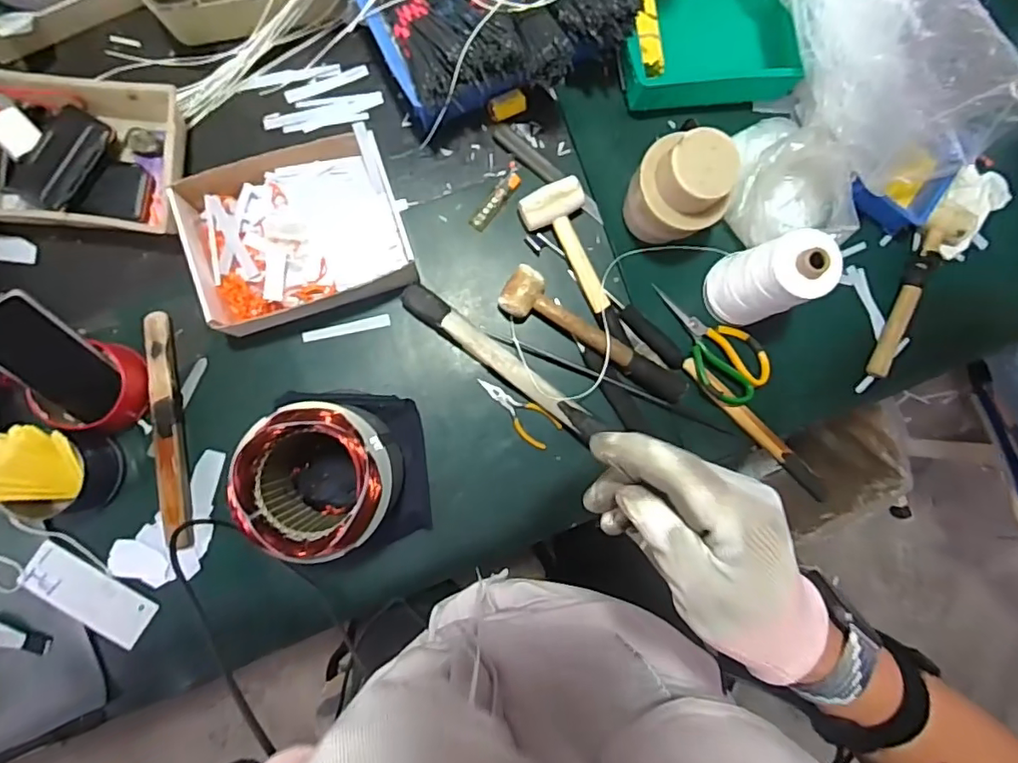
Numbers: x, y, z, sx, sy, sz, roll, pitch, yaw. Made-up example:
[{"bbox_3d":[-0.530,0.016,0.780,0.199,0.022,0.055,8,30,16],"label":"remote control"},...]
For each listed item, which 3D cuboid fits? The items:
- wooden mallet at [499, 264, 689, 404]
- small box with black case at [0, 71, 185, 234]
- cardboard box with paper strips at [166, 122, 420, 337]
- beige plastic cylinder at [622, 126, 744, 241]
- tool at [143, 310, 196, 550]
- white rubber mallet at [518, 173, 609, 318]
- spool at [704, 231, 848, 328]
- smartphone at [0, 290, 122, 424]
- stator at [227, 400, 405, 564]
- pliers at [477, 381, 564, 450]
[{"bbox_3d":[0.111,-0.057,0.713,0.258,0.037,0.057,30,85,-3],"label":"wooden mallet"},{"bbox_3d":[-0.506,-0.265,0.666,0.250,0.062,0.171,5,87,-5],"label":"small box with black case"},{"bbox_3d":[-0.250,-0.176,0.678,0.239,0.077,0.190,-15,89,-5],"label":"cardboard box with paper strips"},{"bbox_3d":[0.199,-0.225,0.673,0.112,0.160,0.092,44,85,-2],"label":"beige plastic cylinder"},{"bbox_3d":[-0.406,0.057,0.671,0.029,0.024,0.275,-7,86,-5],"label":"tool"},{"bbox_3d":[0.079,-0.167,0.716,0.079,0.046,0.170,-23,90,-6],"label":"white rubber mallet"},{"bbox_3d":[0.306,-0.124,0.669,0.071,0.164,0.091,-16,89,-5],"label":"spool"},{"bbox_3d":[-0.493,-0.021,0.607,0.077,0.013,0.151,-36,132,-5],"label":"smartphone"},{"bbox_3d":[-0.194,0.102,0.609,0.147,0.172,0.140,0,88,-5],"label":"stator"},{"bbox_3d":[0.009,0.038,0.722,0.117,0.015,0.044,37,85,-2],"label":"pliers"}]

